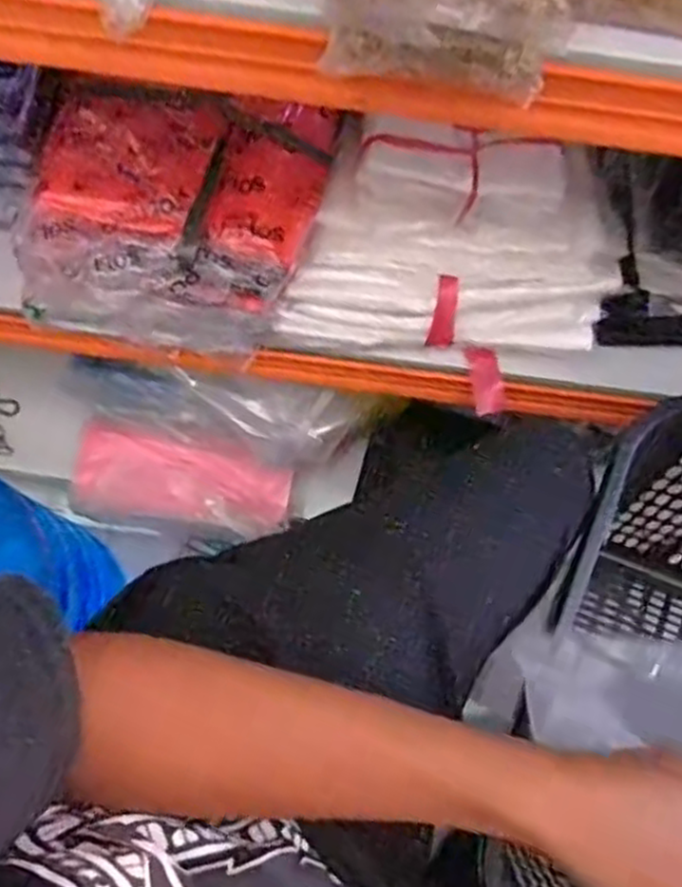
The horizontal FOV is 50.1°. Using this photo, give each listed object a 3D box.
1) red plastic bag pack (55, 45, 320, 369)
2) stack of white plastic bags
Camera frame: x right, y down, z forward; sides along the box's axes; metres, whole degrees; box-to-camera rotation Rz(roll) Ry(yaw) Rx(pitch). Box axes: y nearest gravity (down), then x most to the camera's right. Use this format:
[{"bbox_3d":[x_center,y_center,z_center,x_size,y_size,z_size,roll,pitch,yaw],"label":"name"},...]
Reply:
[{"bbox_3d":[-0.178,-0.183,0.610,0.140,0.122,0.174,18,73,4],"label":"red plastic bag pack"},{"bbox_3d":[0.089,-0.167,0.601,0.264,0.129,0.126,2,72,-1],"label":"stack of white plastic bags"}]

